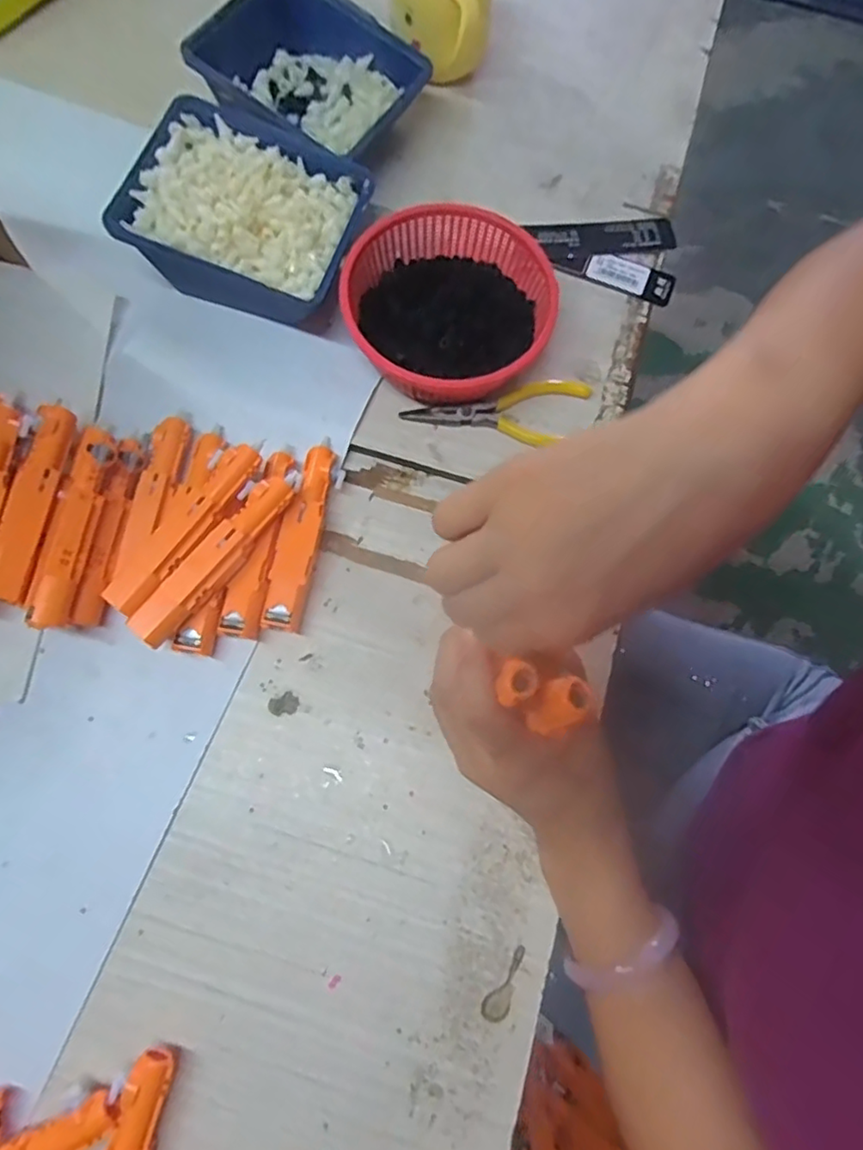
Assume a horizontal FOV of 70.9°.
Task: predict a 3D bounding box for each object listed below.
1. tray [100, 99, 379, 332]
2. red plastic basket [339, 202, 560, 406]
[{"bbox_3d":[-0.117,-0.234,0.406,0.133,0.066,0.124,17,74,3],"label":"tray"},{"bbox_3d":[0.010,-0.174,0.405,0.130,0.048,0.134,0,74,-2],"label":"red plastic basket"}]

